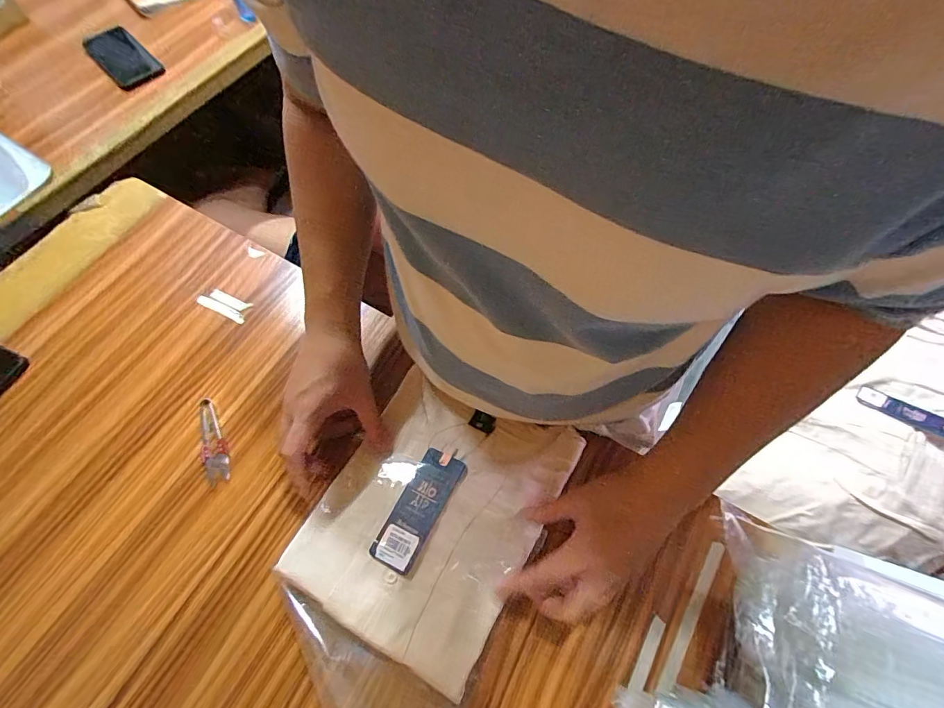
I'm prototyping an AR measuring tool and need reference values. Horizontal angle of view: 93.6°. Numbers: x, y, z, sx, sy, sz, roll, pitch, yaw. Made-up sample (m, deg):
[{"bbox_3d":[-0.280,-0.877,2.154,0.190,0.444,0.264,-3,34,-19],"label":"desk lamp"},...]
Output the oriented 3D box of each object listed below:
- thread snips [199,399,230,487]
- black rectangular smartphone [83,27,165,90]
[{"bbox_3d":[-0.293,0.095,0.499,0.029,0.006,0.101,-19,65,-9],"label":"thread snips"},{"bbox_3d":[-0.656,-0.557,0.828,0.184,0.015,0.083,42,72,18],"label":"black rectangular smartphone"}]

